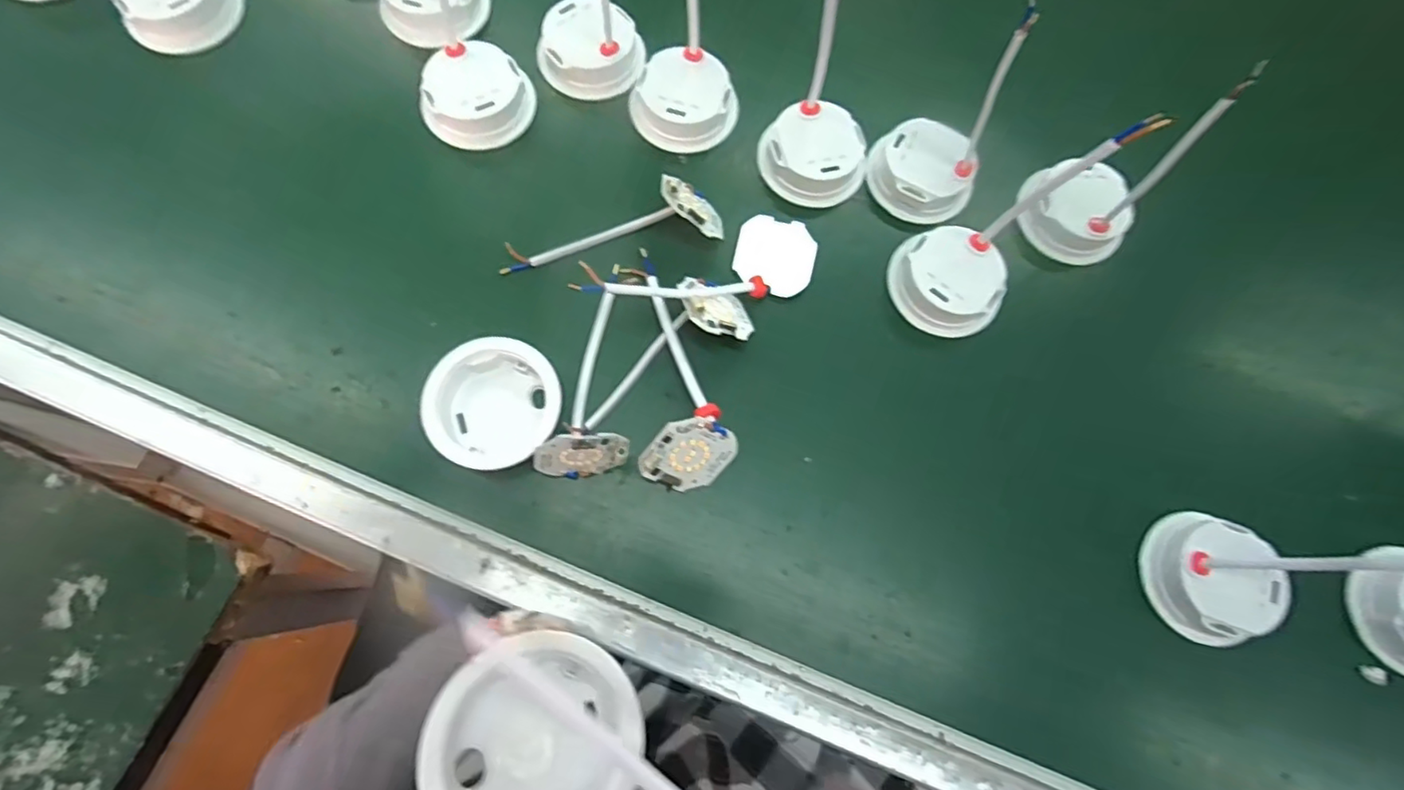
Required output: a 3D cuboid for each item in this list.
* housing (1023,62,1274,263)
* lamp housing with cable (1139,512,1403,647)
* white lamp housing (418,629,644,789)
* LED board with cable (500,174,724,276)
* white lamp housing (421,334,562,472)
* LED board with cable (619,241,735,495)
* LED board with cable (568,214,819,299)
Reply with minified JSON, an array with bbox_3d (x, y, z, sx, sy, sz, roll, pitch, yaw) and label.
[{"bbox_3d":[0.250,-0.136,0.347,0.070,0.134,0.067,0,76,-1],"label":"housing"},{"bbox_3d":[0.299,0.093,0.302,0.080,0.116,0.071,7,75,1],"label":"lamp housing with cable"},{"bbox_3d":[-0.056,0.122,0.217,0.066,0.037,0.067,4,76,0],"label":"white lamp housing"},{"bbox_3d":[-0.056,-0.108,0.371,0.138,0.034,0.043,-8,75,-3],"label":"LED board with cable"},{"bbox_3d":[-0.116,0.004,0.343,0.071,0.023,0.068,1,72,-4],"label":"white lamp housing"},{"bbox_3d":[-0.028,-0.020,0.343,0.055,0.045,0.147,-22,76,-7],"label":"LED board with cable"},{"bbox_3d":[0.000,-0.071,0.356,0.150,0.029,0.050,-20,76,-29],"label":"LED board with cable"}]

